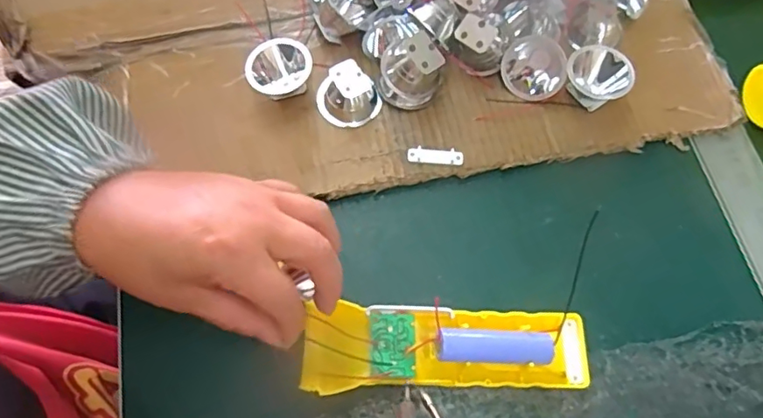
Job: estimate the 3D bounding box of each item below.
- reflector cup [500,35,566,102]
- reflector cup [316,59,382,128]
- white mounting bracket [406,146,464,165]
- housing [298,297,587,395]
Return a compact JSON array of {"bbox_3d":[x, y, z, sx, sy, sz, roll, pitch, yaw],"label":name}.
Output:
[{"bbox_3d":[0.107,-0.099,0.380,0.043,0.026,0.039,-3,69,-1],"label":"reflector cup"},{"bbox_3d":[-0.023,-0.079,0.374,0.043,0.024,0.034,-8,70,-3],"label":"reflector cup"},{"bbox_3d":[0.036,-0.035,0.368,0.038,0.006,0.011,6,69,3],"label":"white mounting bracket"},{"bbox_3d":[0.038,0.078,0.306,0.161,0.021,0.044,2,69,-5],"label":"housing"}]

